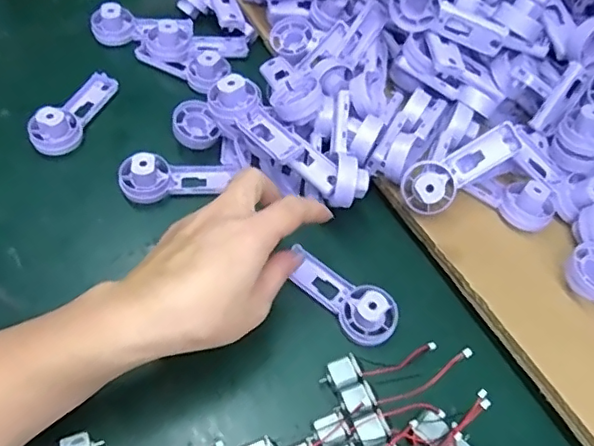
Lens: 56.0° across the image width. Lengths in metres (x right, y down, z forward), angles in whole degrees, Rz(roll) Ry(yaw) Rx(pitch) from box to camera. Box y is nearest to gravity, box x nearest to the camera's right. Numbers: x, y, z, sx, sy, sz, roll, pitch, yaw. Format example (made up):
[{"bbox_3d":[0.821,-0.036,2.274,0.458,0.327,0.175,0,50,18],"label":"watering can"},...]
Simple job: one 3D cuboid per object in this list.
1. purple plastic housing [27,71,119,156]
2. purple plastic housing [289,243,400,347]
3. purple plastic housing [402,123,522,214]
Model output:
[{"bbox_3d":[-0.188,-0.098,0.473,0.032,0.029,0.094,18,56,6],"label":"purple plastic housing"},{"bbox_3d":[0.030,0.050,0.401,0.091,0.025,0.037,37,58,25],"label":"purple plastic housing"},{"bbox_3d":[0.123,-0.041,0.419,0.092,0.025,0.033,-30,60,-1],"label":"purple plastic housing"}]

